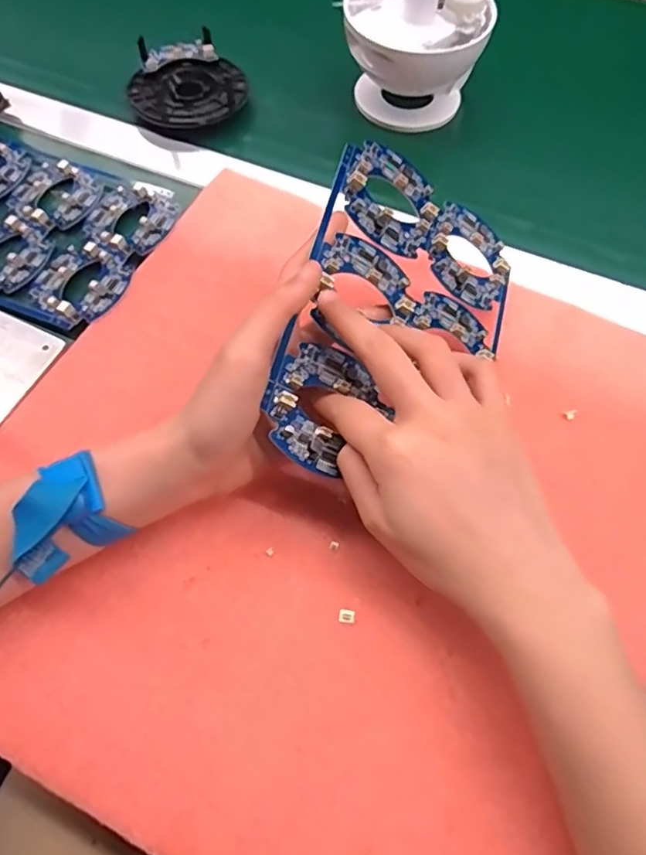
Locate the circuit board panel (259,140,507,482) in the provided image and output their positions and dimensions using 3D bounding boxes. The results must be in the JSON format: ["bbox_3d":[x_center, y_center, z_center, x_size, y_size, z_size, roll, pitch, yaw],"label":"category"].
[{"bbox_3d":[0.050,-0.059,0.319,0.135,0.010,0.200,25,70,-25],"label":"circuit board panel"}]

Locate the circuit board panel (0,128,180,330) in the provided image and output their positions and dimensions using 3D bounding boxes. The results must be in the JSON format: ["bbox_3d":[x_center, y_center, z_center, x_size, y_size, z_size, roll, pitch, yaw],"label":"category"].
[{"bbox_3d":[-0.220,-0.156,0.414,0.200,0.008,0.141,25,66,11],"label":"circuit board panel"}]

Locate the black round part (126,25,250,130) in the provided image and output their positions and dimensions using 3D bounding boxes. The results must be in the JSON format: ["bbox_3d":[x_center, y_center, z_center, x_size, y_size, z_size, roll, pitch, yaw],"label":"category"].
[{"bbox_3d":[-0.117,-0.294,0.479,0.098,0.036,0.098,0,64,-1],"label":"black round part"}]

